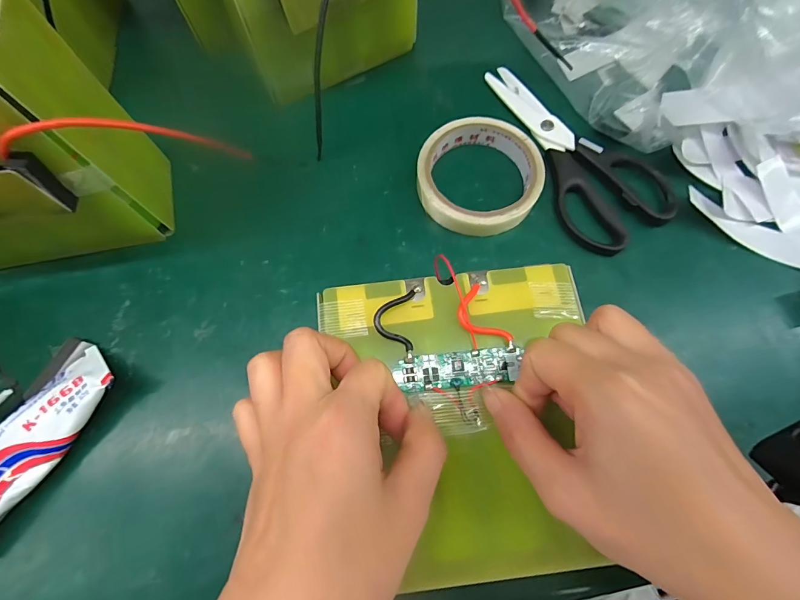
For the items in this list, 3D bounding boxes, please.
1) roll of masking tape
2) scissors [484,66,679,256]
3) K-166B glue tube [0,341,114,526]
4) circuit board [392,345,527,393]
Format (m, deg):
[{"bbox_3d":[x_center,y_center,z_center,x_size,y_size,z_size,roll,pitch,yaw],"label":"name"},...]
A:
[{"bbox_3d":[0.060,-0.095,0.300,0.094,0.021,0.092,0,73,0],"label":"roll of masking tape"},{"bbox_3d":[0.144,-0.128,0.314,0.084,0.014,0.187,-22,74,-7],"label":"scissors"},{"bbox_3d":[-0.243,0.109,0.237,0.045,0.035,0.170,29,75,8],"label":"K-166B glue tube"},{"bbox_3d":[0.029,0.034,0.193,0.062,0.004,0.017,-7,74,-1],"label":"circuit board"}]

